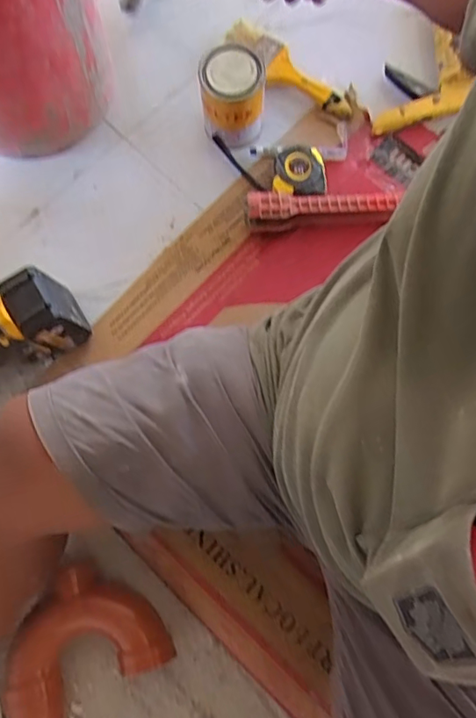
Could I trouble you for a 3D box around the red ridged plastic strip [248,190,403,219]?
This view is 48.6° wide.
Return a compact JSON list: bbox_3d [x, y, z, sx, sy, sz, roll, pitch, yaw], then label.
[{"bbox_3d":[0.118,-0.204,0.703,0.208,0.044,0.049,-7,78,1],"label":"red ridged plastic strip"}]

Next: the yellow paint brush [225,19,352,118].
[{"bbox_3d":[0.069,-0.414,0.767,0.070,0.034,0.220,-44,81,-9],"label":"yellow paint brush"}]

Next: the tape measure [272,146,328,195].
[{"bbox_3d":[0.084,-0.251,0.719,0.071,0.036,0.074,0,78,2],"label":"tape measure"}]

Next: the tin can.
[{"bbox_3d":[-0.007,-0.346,0.710,0.082,0.132,0.074,-7,78,-2],"label":"tin can"}]

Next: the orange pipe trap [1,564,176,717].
[{"bbox_3d":[-0.207,0.348,0.576,0.255,0.062,0.137,-41,80,-6],"label":"orange pipe trap"}]

